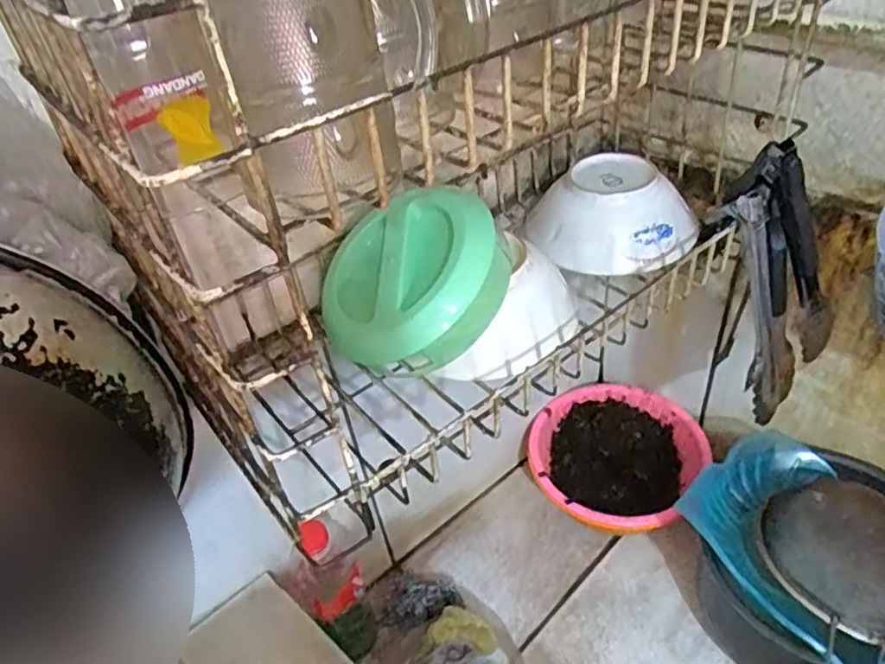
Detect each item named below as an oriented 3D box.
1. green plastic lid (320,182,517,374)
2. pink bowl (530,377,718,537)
[{"bbox_3d":[-0.028,-0.043,0.497,0.153,0.052,0.153,31,86,42],"label":"green plastic lid"},{"bbox_3d":[0.218,0.172,0.842,0.189,0.089,0.212,23,49,32],"label":"pink bowl"}]

